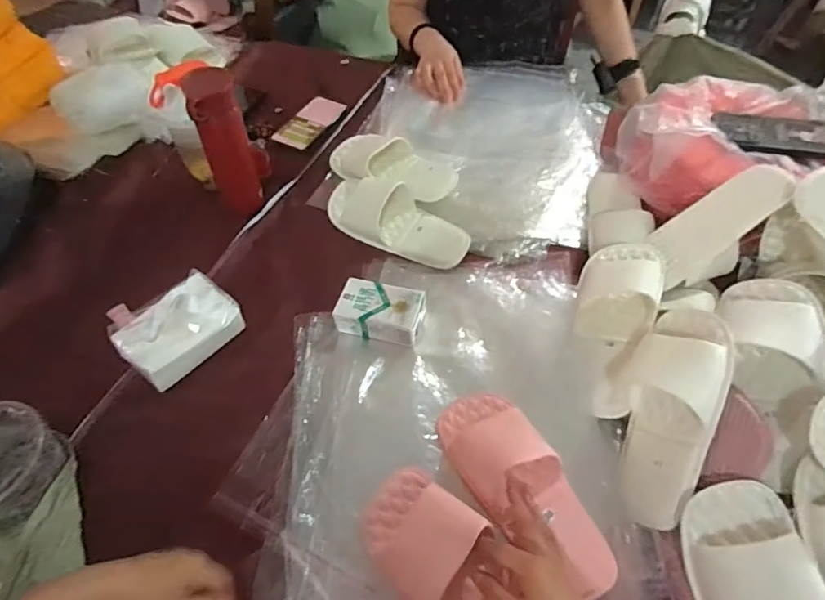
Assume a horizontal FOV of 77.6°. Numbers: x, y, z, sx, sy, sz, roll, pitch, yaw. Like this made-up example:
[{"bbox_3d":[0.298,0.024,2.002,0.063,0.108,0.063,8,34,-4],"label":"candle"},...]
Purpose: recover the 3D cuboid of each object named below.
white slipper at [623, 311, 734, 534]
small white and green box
[{"bbox_3d":[0.293,0.129,0.564,0.097,0.065,0.233,-1,64,52],"label":"white slipper"},{"bbox_3d":[-0.042,0.013,0.679,0.113,0.038,0.069,11,54,10],"label":"small white and green box"}]

